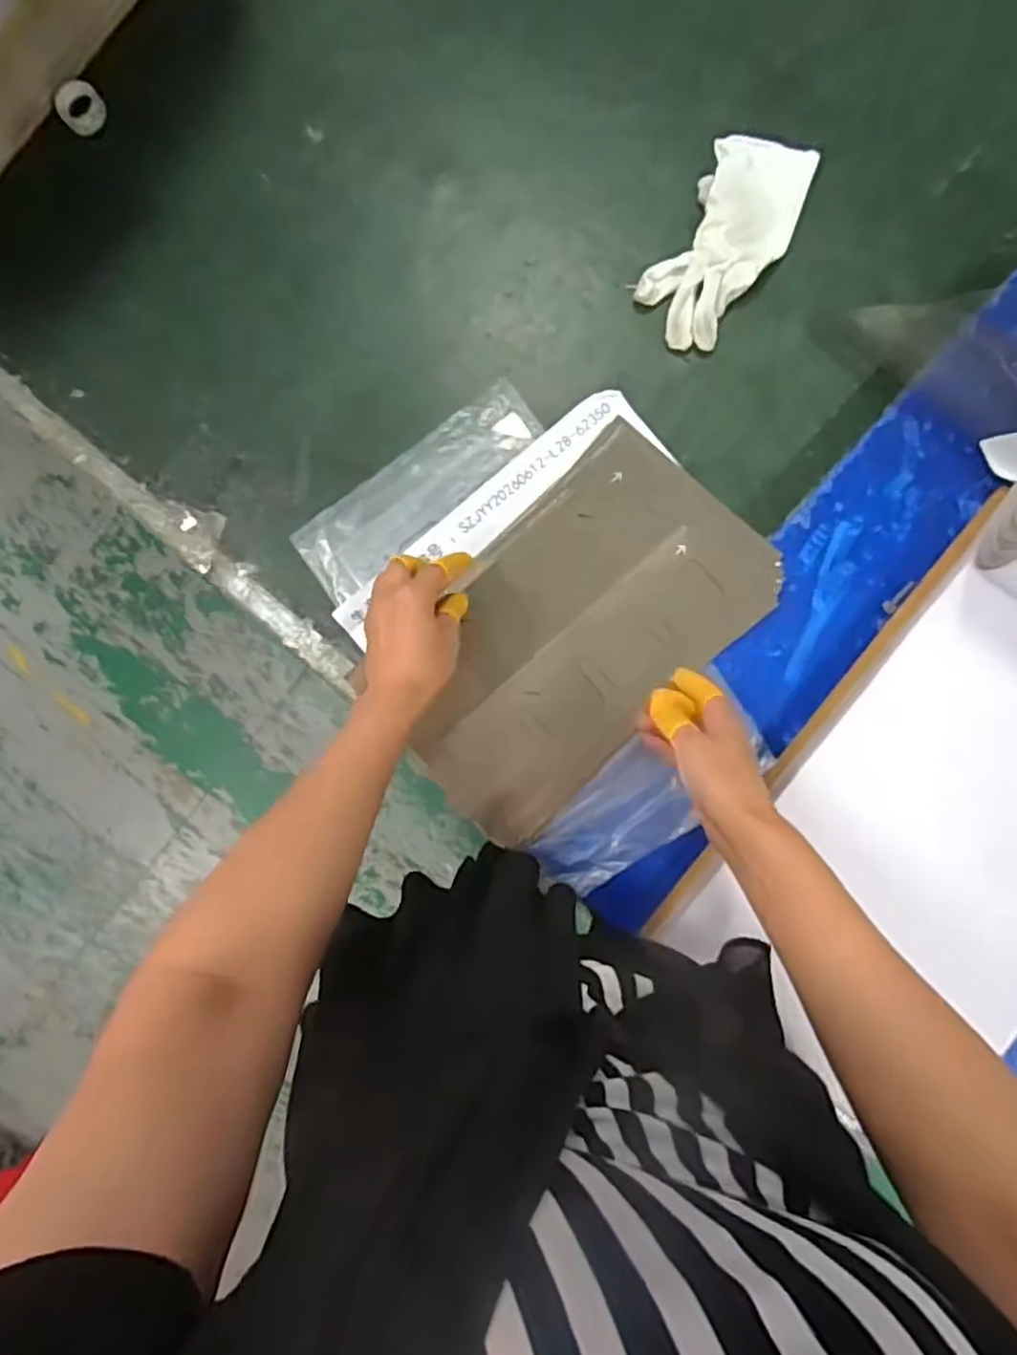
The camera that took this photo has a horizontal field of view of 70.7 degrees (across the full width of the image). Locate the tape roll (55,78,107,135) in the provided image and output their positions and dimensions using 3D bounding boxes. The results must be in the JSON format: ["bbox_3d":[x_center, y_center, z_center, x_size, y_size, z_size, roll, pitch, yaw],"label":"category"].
[{"bbox_3d":[-0.359,-0.479,0.602,0.037,0.012,0.042,-45,88,2],"label":"tape roll"}]

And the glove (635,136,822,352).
[{"bbox_3d":[0.174,-0.349,0.569,0.085,0.016,0.177,28,93,3],"label":"glove"}]

